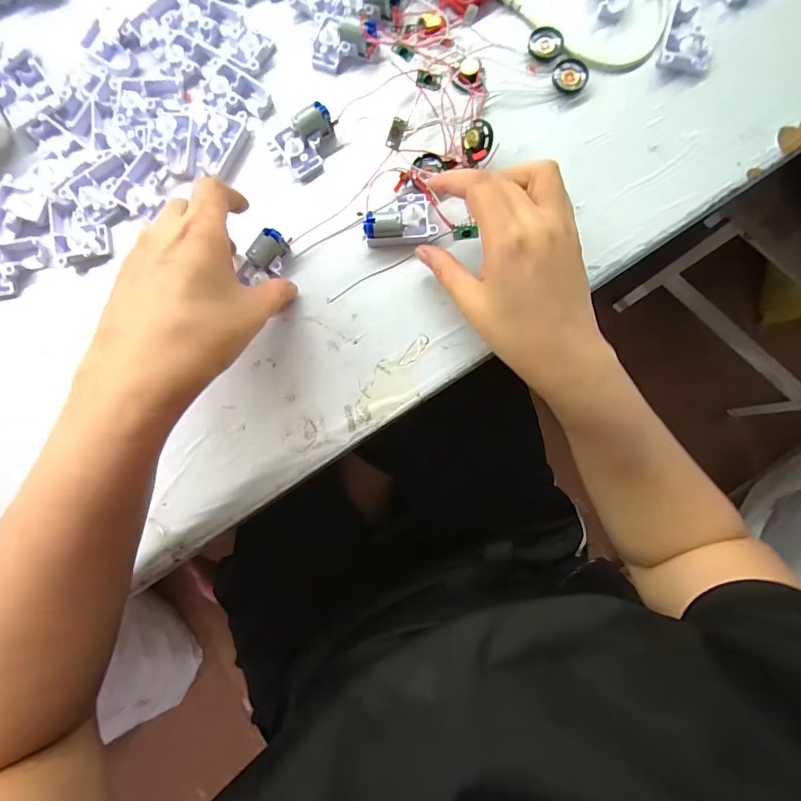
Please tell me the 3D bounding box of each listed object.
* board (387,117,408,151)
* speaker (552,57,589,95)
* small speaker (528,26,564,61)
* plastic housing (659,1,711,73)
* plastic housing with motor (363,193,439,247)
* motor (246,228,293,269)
[{"bbox_3d":[-0.003,-0.183,0.282,0.010,0.004,0.018,19,126,-10],"label":"board"},{"bbox_3d":[0.127,-0.243,0.308,0.025,0.004,0.025,3,96,12],"label":"speaker"},{"bbox_3d":[0.110,-0.270,0.312,0.026,0.006,0.022,25,85,3],"label":"small speaker"},{"bbox_3d":[0.217,-0.271,0.308,0.036,0.012,0.053,17,85,2],"label":"plastic housing"},{"bbox_3d":[-0.001,-0.131,0.293,0.050,0.019,0.033,-6,85,0],"label":"plastic housing with motor"},{"bbox_3d":[-0.093,-0.106,0.291,0.016,0.016,0.029,33,86,3],"label":"motor"}]

